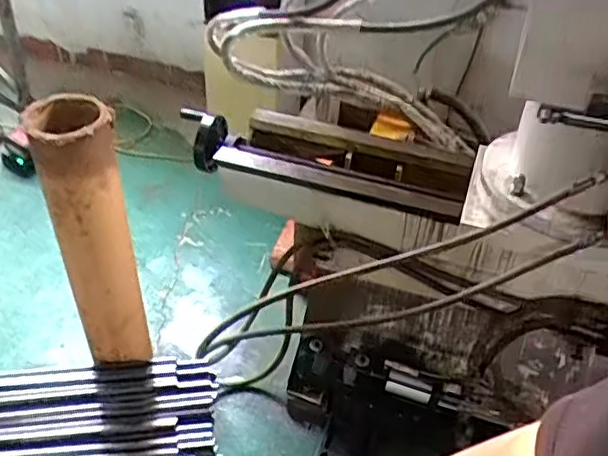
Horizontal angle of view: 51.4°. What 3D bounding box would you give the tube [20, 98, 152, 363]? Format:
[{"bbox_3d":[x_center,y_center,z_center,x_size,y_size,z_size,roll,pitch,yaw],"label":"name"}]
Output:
[{"bbox_3d":[-0.268,0.025,0.808,0.095,0.384,0.088,-13,42,-19],"label":"tube"}]

